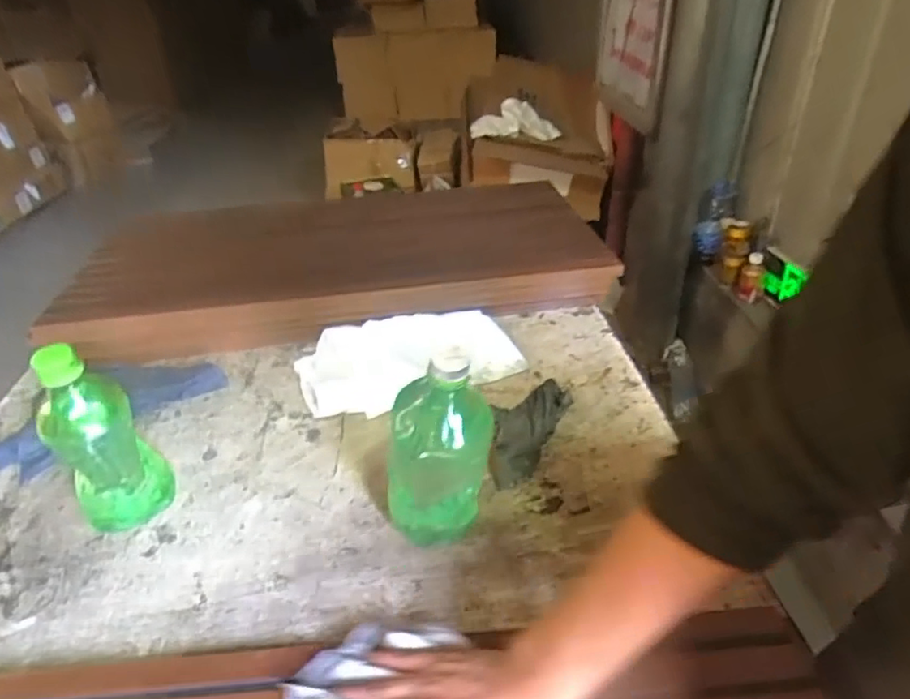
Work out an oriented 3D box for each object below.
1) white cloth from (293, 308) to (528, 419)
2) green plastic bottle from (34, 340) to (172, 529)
[{"bbox_3d":[-0.061,0.005,0.749,0.268,0.041,0.171,-16,36,-17],"label":"white cloth"},{"bbox_3d":[-0.314,0.078,0.520,0.075,0.193,0.078,-27,41,-30],"label":"green plastic bottle"}]

